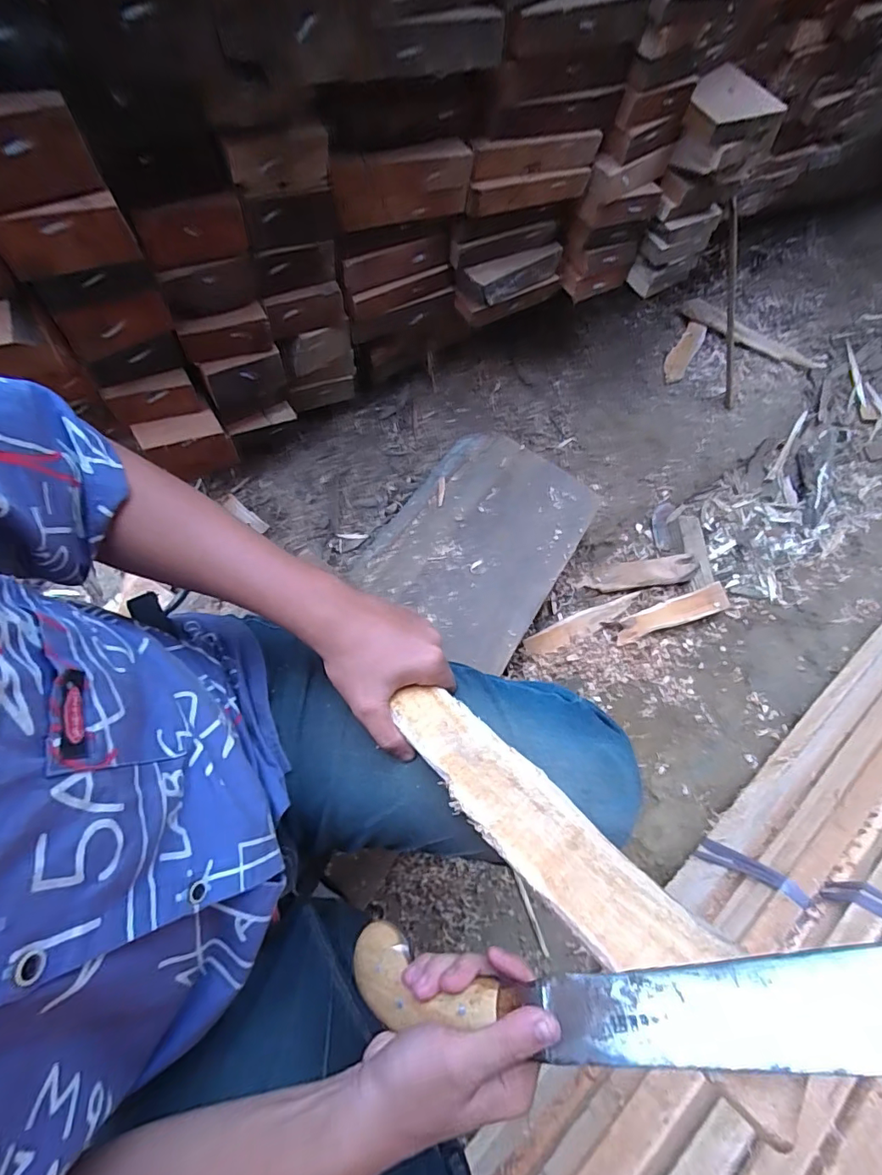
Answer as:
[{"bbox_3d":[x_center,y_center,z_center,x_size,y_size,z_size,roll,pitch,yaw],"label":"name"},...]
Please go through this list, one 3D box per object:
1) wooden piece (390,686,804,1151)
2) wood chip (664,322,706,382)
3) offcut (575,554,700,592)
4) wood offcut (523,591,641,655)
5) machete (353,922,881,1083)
[{"bbox_3d":[0.074,0.162,0.303,0.052,0.016,0.283,-44,60,-12],"label":"wooden piece"},{"bbox_3d":[0.581,-0.563,1.181,0.054,0.015,0.184,31,76,9],"label":"wood chip"},{"bbox_3d":[0.419,-0.030,1.058,0.247,0.022,0.061,-6,73,-2],"label":"offcut"},{"bbox_3d":[0.301,0.076,1.032,0.264,0.014,0.051,-25,75,-7],"label":"wood offcut"},{"bbox_3d":[0.130,0.196,0.237,0.417,0.029,0.049,-21,72,24],"label":"machete"}]

